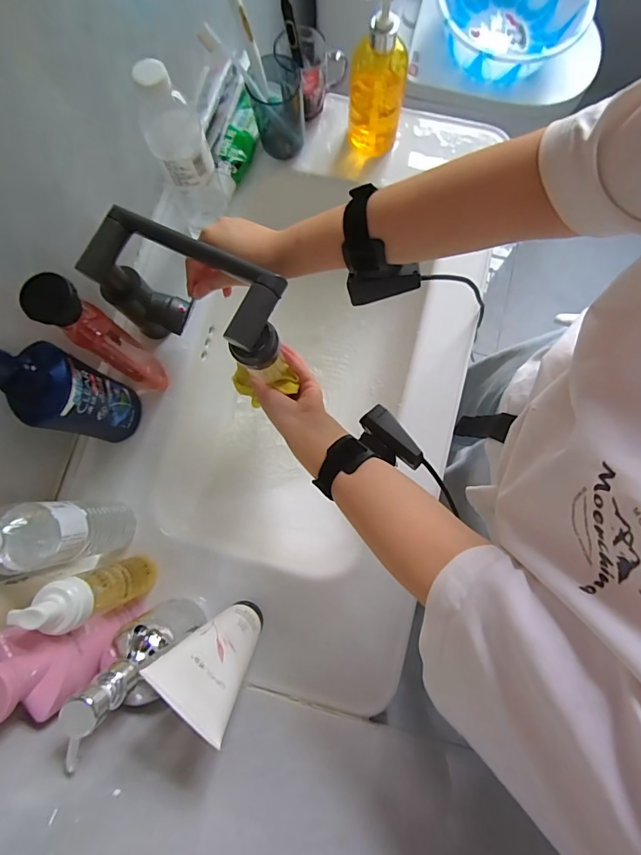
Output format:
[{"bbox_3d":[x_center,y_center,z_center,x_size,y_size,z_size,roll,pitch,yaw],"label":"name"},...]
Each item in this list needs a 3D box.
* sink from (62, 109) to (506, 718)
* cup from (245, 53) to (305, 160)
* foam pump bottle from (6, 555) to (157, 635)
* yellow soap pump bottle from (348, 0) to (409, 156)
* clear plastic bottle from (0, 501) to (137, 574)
[{"bbox_3d":[-0.037,-0.031,0.609,0.420,0.170,0.693,16,80,4],"label":"sink"},{"bbox_3d":[-0.057,-0.431,0.566,0.069,0.104,0.062,-13,80,-2],"label":"cup"},{"bbox_3d":[-0.230,0.168,0.435,0.044,0.186,0.047,0,80,1],"label":"foam pump bottle"},{"bbox_3d":[0.075,-0.449,0.533,0.073,0.190,0.063,1,80,1],"label":"yellow soap pump bottle"},{"bbox_3d":[-0.257,0.105,0.424,0.050,0.222,0.064,-6,80,0],"label":"clear plastic bottle"}]

